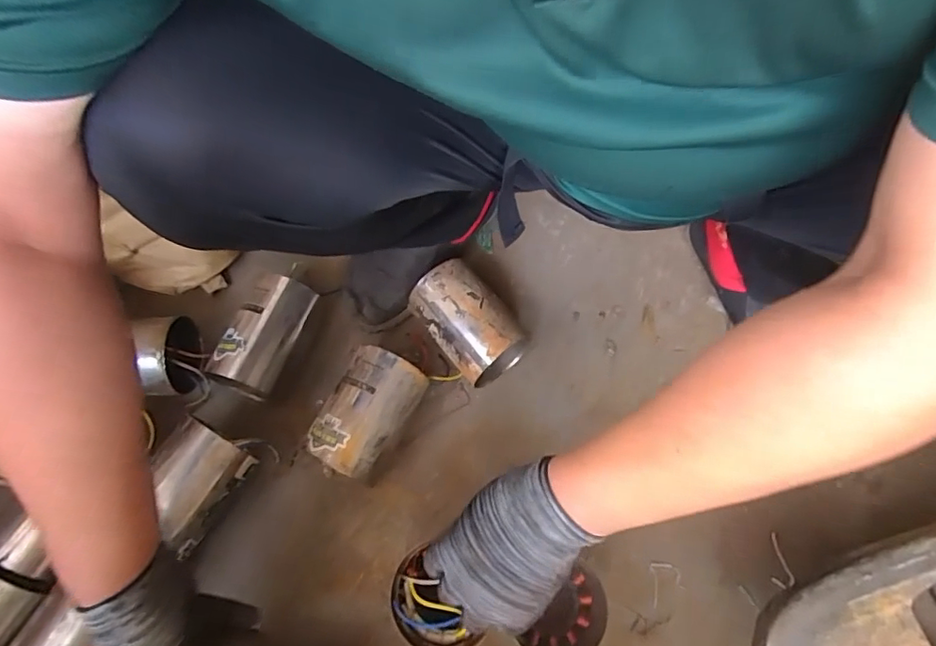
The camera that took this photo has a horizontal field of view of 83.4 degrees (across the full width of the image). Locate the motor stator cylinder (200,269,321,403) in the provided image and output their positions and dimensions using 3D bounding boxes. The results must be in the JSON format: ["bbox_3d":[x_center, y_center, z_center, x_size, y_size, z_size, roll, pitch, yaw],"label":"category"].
[{"bbox_3d":[-0.237,0.020,0.632,0.075,0.084,0.138,19,67,6],"label":"motor stator cylinder"}]

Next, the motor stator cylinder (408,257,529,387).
[{"bbox_3d":[-0.002,0.003,0.630,0.083,0.089,0.133,-36,72,-16],"label":"motor stator cylinder"}]

